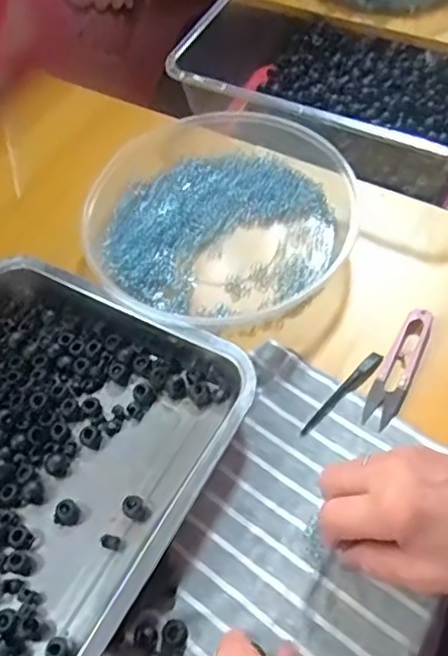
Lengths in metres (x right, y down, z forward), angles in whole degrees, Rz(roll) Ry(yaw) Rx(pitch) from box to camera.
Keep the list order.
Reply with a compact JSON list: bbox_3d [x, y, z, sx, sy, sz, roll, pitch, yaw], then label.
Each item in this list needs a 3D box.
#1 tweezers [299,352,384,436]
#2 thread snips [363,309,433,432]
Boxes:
[{"bbox_3d":[0.089,0.048,0.459,0.011,0.004,0.088,38,68,22],"label":"tweezers"},{"bbox_3d":[0.131,0.028,0.462,0.025,0.013,0.098,24,64,17],"label":"thread snips"}]

